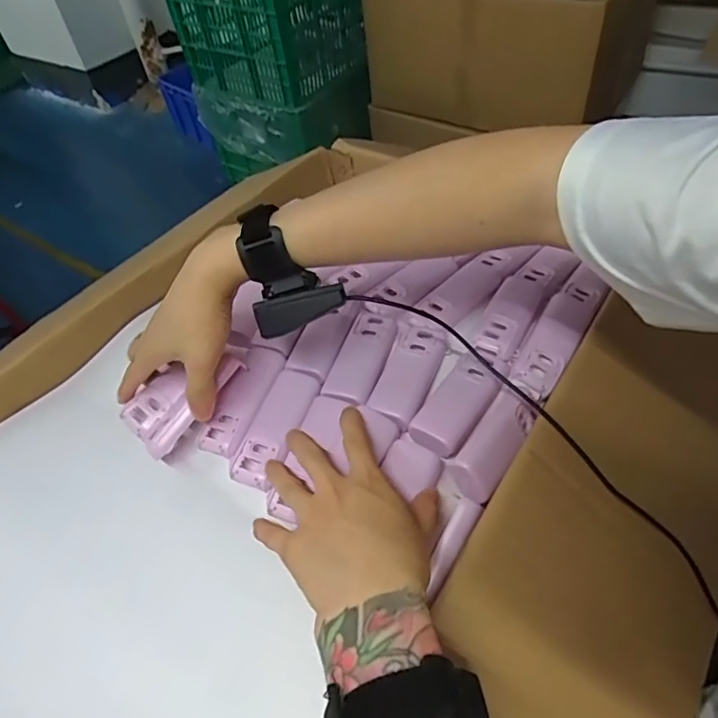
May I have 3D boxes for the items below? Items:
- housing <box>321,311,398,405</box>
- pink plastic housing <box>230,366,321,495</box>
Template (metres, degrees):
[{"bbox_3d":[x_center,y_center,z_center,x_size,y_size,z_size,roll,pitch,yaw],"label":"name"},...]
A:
[{"bbox_3d":[0.005,-0.006,0.481,0.043,0.017,0.106,11,51,15],"label":"housing"},{"bbox_3d":[-0.070,0.057,0.455,0.043,0.025,0.105,16,52,19],"label":"pink plastic housing"}]

